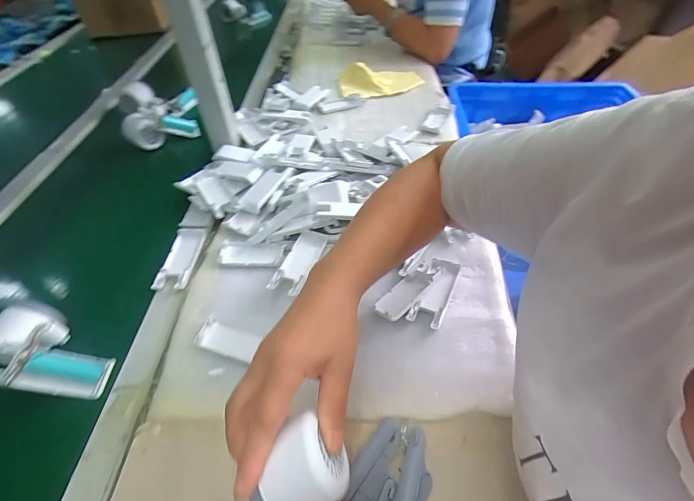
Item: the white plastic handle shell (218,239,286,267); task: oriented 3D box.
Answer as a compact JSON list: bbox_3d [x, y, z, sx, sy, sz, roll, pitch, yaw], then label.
[{"bbox_3d":[-0.130,0.004,0.492,0.084,0.012,0.037,3,49,2],"label":"white plastic handle shell"}]

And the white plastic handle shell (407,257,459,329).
[{"bbox_3d":[0.110,0.050,0.443,0.037,0.020,0.101,21,52,17],"label":"white plastic handle shell"}]

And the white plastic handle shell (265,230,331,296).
[{"bbox_3d":[-0.062,0.017,0.473,0.038,0.021,0.103,16,51,13],"label":"white plastic handle shell"}]

